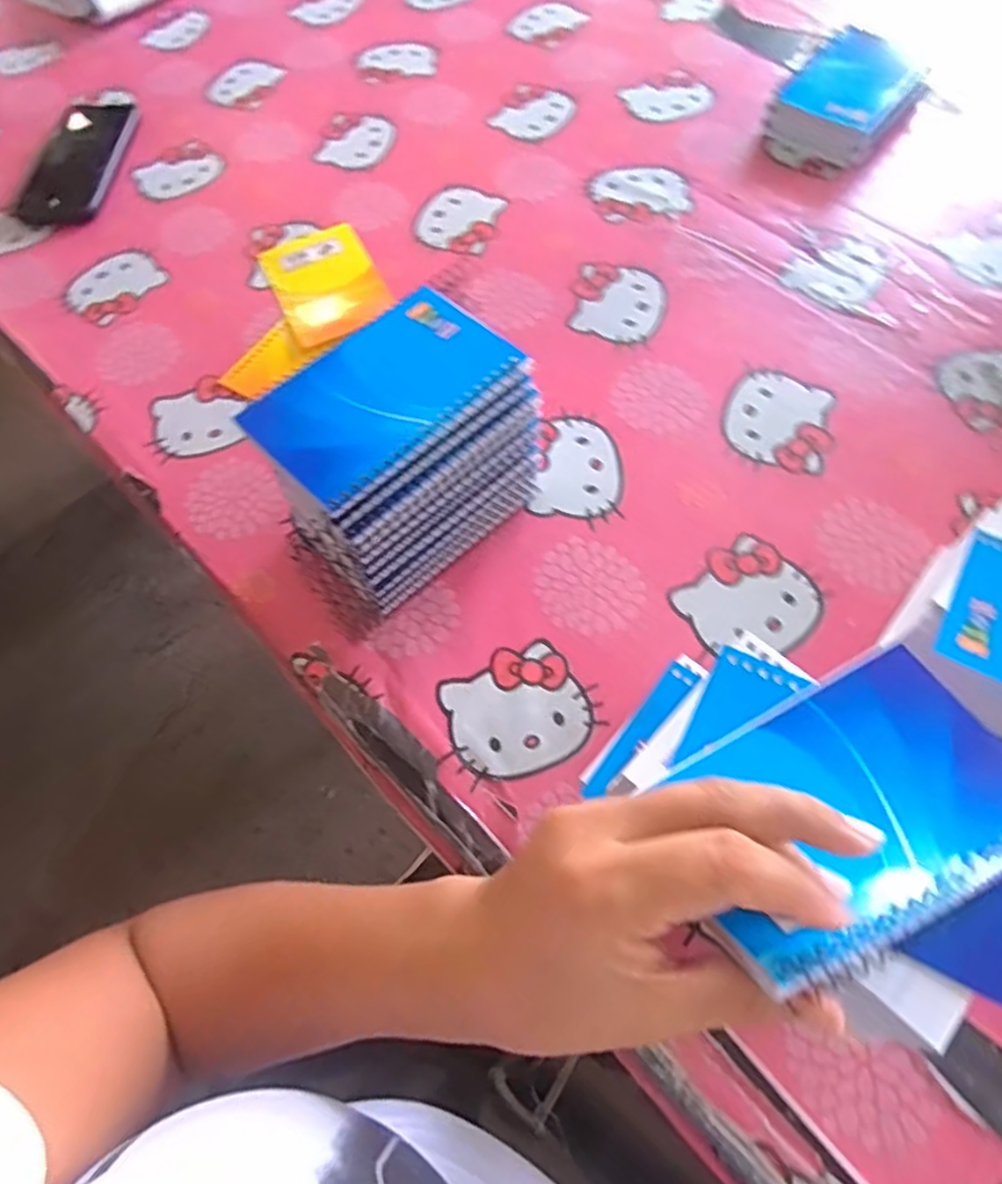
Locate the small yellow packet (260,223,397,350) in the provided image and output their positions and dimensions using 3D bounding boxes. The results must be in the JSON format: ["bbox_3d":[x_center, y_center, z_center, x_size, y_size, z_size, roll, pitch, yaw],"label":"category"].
[{"bbox_3d":[-0.141,-0.249,0.567,0.081,0.013,0.116,-26,63,-10],"label":"small yellow packet"}]

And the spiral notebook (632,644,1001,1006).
[{"bbox_3d":[0.118,0.073,0.243,0.130,0.014,0.082,-21,46,-15],"label":"spiral notebook"}]

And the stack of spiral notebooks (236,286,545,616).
[{"bbox_3d":[-0.056,-0.076,0.400,0.138,0.126,0.082,-39,66,-16],"label":"stack of spiral notebooks"}]

